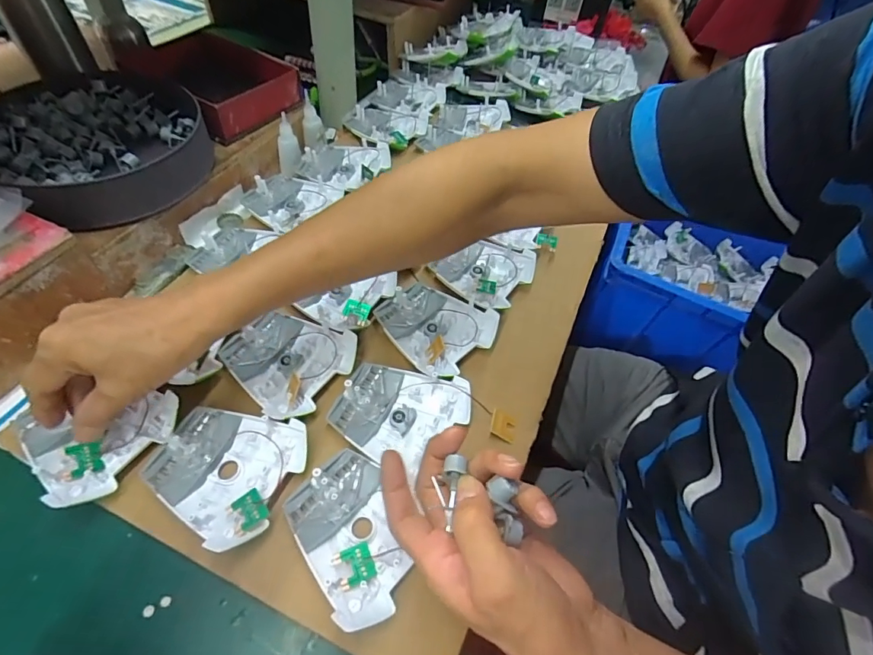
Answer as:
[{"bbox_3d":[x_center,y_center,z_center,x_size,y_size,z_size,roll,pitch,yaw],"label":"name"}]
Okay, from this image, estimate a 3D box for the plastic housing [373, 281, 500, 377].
[{"bbox_3d":[-0.001,-0.007,0.449,0.097,0.017,0.106,-32,64,-28],"label":"plastic housing"}]

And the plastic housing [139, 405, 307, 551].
[{"bbox_3d":[-0.167,0.111,0.350,0.108,0.022,0.096,21,53,7],"label":"plastic housing"}]

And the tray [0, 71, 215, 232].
[{"bbox_3d":[-0.360,-0.202,0.474,0.231,0.057,0.211,4,52,-5],"label":"tray"}]

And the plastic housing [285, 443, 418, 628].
[{"bbox_3d":[-0.061,0.151,0.327,0.078,0.020,0.112,-26,61,-25],"label":"plastic housing"}]

